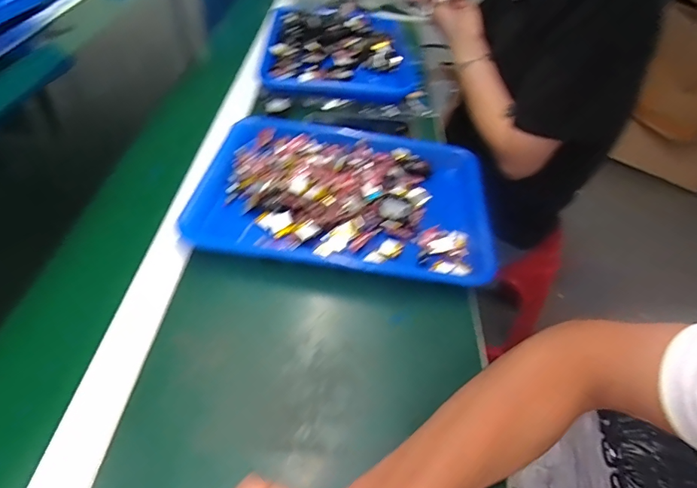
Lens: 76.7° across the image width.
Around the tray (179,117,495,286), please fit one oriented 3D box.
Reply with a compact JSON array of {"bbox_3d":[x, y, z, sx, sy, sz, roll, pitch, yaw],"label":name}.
[{"bbox_3d":[0.000,-0.068,0.527,0.326,0.031,0.238,9,45,4],"label":"tray"}]

